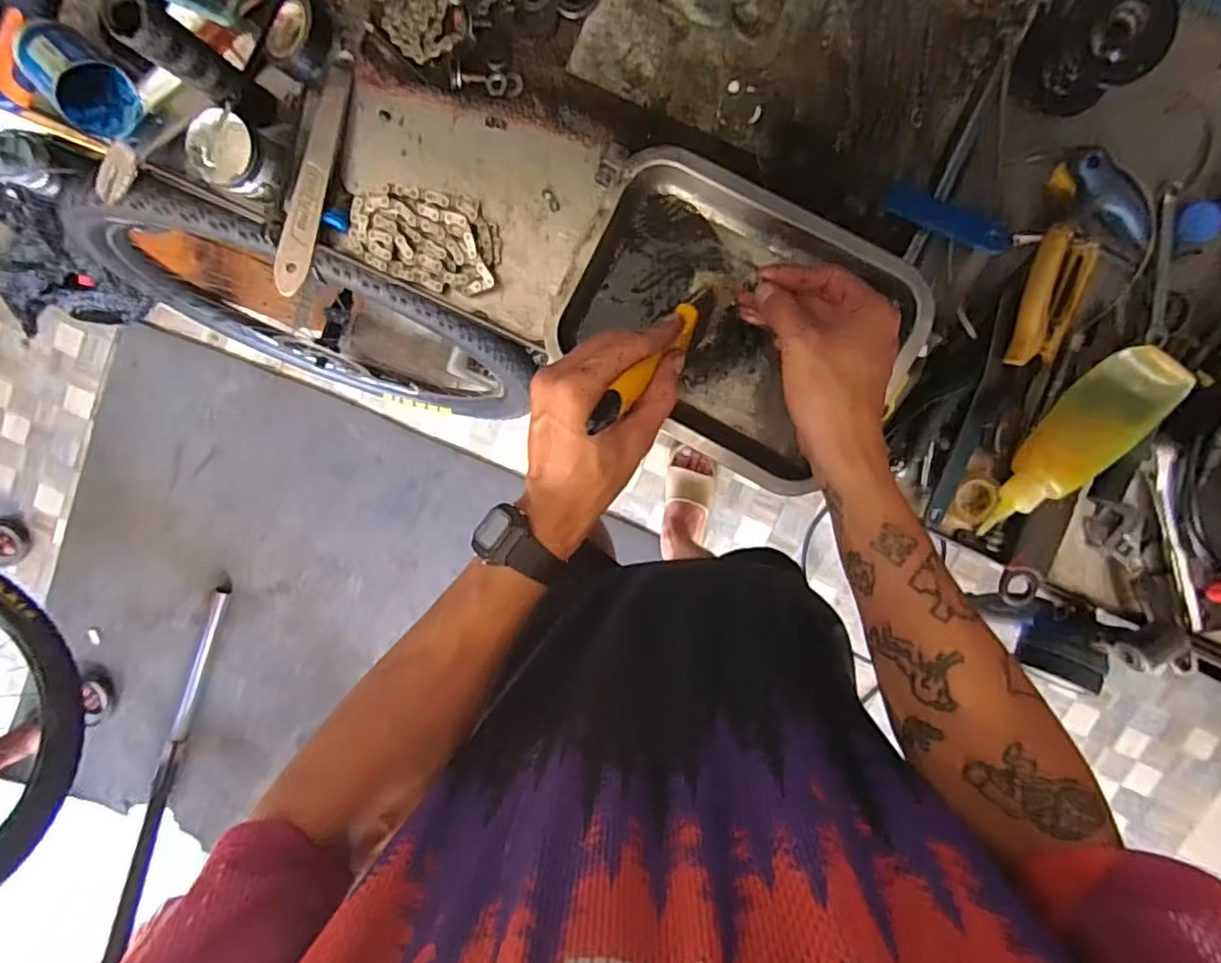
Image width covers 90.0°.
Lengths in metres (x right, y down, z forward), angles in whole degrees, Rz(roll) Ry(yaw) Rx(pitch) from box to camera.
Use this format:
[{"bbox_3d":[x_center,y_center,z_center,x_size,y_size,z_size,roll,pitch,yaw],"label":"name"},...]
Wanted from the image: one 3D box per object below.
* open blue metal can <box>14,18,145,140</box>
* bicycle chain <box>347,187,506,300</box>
[{"bbox_3d":[-0.417,-0.314,0.477,0.079,0.057,0.060,39,118,17],"label":"open blue metal can"},{"bbox_3d":[-0.155,-0.201,0.506,0.124,0.016,0.073,11,100,2],"label":"bicycle chain"}]

